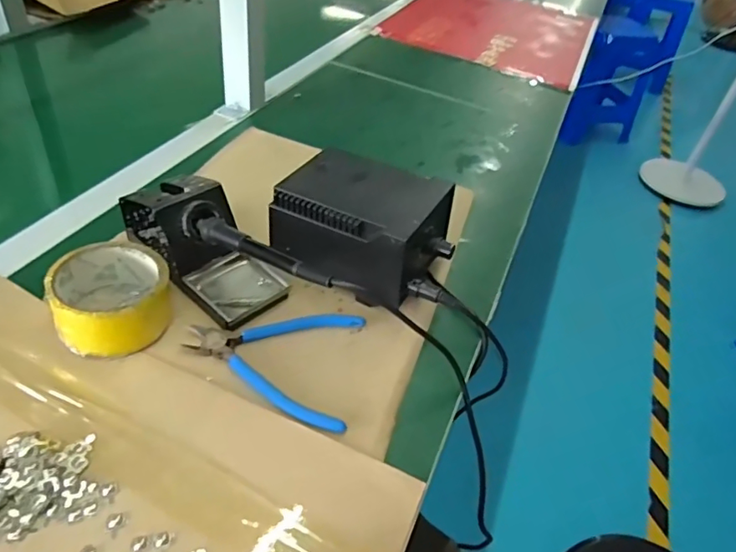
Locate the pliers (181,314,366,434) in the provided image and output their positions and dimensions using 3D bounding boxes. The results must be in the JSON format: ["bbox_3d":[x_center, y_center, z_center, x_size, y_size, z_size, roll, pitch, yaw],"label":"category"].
[{"bbox_3d":[-0.077,0.064,0.435,0.134,0.015,0.113,11,42,1],"label":"pliers"}]

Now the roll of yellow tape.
[{"bbox_3d":[-0.204,0.017,0.431,0.085,0.045,0.089,-6,45,-17],"label":"roll of yellow tape"}]

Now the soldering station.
[{"bbox_3d":[-0.001,-0.043,0.513,0.160,0.100,0.118,22,44,13],"label":"soldering station"}]

